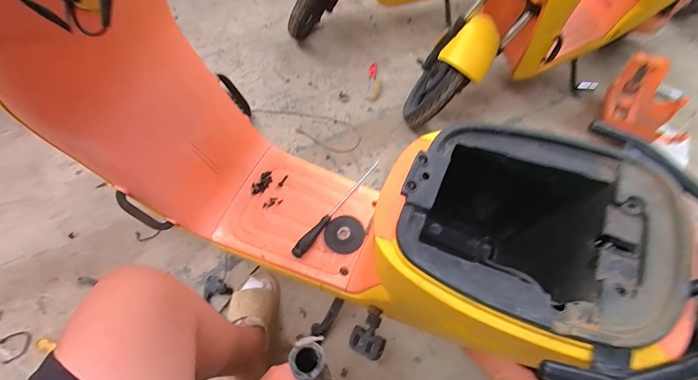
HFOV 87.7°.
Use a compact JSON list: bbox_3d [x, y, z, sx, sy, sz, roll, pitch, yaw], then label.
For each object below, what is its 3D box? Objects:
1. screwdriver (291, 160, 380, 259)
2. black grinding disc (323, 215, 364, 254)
[{"bbox_3d":[-0.019,0.034,0.806,0.023,0.020,0.298,31,59,19],"label":"screwdriver"},{"bbox_3d":[-0.010,0.094,0.772,0.081,0.007,0.079,-3,72,10],"label":"black grinding disc"}]

